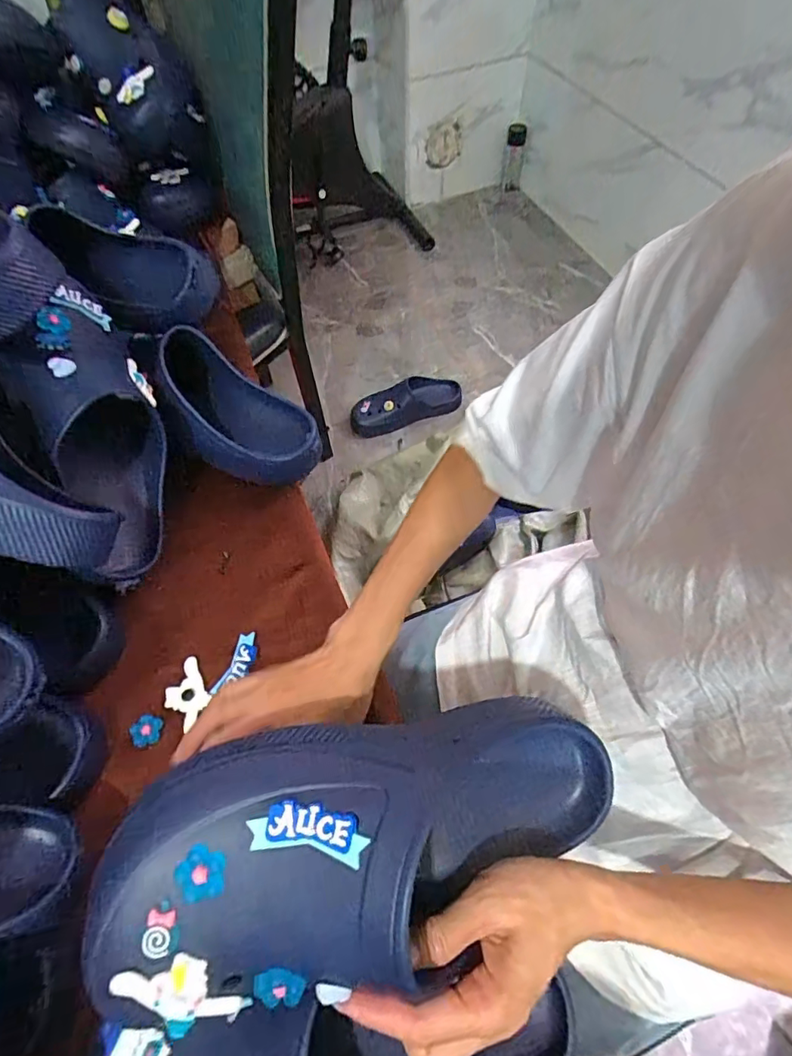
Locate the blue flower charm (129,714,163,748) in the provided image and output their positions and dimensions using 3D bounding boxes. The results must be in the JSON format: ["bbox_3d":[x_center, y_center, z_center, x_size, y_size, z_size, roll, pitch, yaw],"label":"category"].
[{"bbox_3d":[-0.207,0.168,0.429,0.023,0.006,0.025,-1,59,1],"label":"blue flower charm"}]

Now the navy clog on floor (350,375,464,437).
[{"bbox_3d":[0.029,-0.333,1.356,0.314,0.080,0.100,-19,61,-9],"label":"navy clog on floor"}]

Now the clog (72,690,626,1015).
[{"bbox_3d":[-0.009,0.171,0.287,0.293,0.089,0.125,-9,59,-16],"label":"clog"}]

